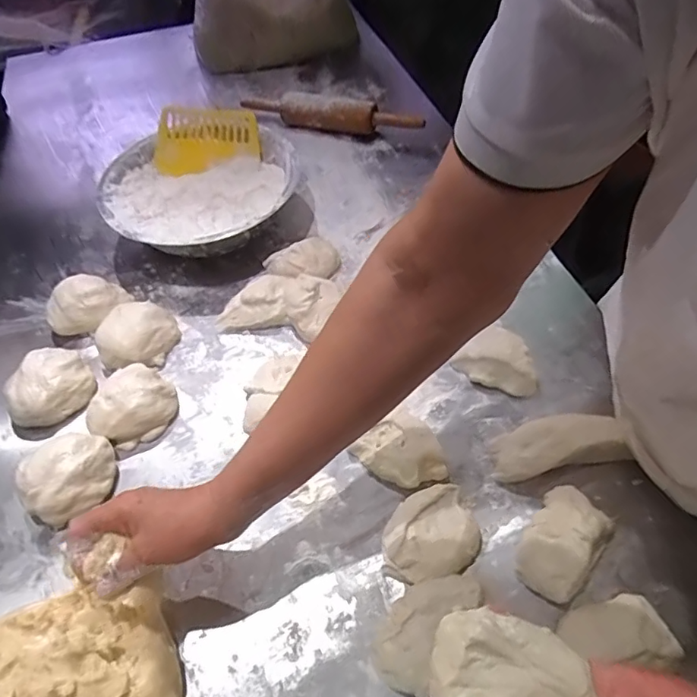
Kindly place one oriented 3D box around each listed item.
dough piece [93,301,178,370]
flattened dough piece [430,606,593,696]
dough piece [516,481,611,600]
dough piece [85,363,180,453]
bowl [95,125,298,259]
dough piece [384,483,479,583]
[{"bbox_3d":[-0.267,-0.016,0.686,0.093,0.056,0.073,-16,54,-7],"label":"dough piece"},{"bbox_3d":[0.094,0.187,0.315,0.089,0.028,0.060,3,54,7],"label":"flattened dough piece"},{"bbox_3d":[0.201,0.182,0.510,0.061,0.037,0.102,28,60,23],"label":"dough piece"},{"bbox_3d":[-0.249,0.064,0.622,0.094,0.053,0.078,-35,58,-20],"label":"dough piece"},{"bbox_3d":[-0.218,-0.210,0.806,0.267,0.088,0.237,-3,53,3],"label":"bowl"},{"bbox_3d":[0.075,0.179,0.522,0.092,0.032,0.079,-18,54,-9],"label":"dough piece"}]

